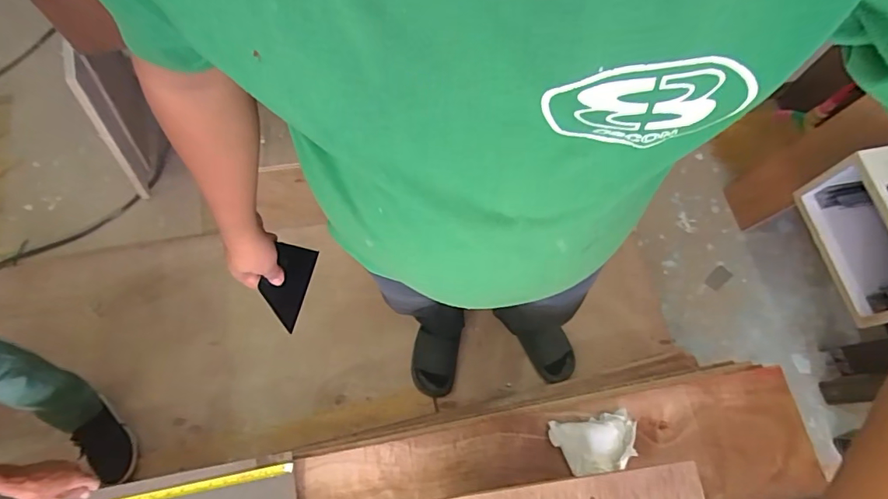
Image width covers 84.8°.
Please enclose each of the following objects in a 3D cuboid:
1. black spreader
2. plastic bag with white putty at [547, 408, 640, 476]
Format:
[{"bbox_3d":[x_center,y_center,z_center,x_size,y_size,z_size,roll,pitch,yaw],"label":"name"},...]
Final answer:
[{"bbox_3d":[-0.238,0.047,0.750,0.010,0.080,0.131,-7,54,30],"label":"black spreader"},{"bbox_3d":[0.286,0.369,0.929,0.162,0.048,0.100,-9,71,-5],"label":"plastic bag with white putty"}]

